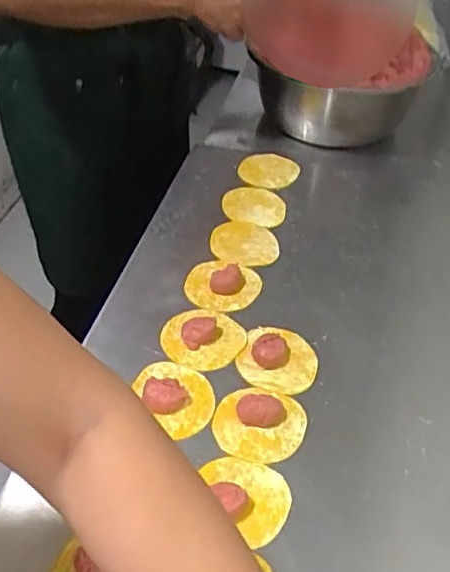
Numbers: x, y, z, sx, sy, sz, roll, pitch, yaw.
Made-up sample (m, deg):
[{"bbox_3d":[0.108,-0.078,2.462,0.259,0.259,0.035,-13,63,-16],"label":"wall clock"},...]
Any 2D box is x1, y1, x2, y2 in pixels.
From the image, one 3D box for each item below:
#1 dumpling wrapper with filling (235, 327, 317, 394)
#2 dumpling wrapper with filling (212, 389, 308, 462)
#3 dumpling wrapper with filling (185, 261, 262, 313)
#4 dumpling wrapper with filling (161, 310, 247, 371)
[{"bbox_3d":[0.055,0.071,0.615,0.077,0.019,0.077,2,43,-2],"label":"dumpling wrapper with filling"},{"bbox_3d":[0.033,0.125,0.560,0.084,0.014,0.077,2,43,-2],"label":"dumpling wrapper with filling"},{"bbox_3d":[-0.002,-0.002,0.693,0.083,0.015,0.074,11,44,7],"label":"dumpling wrapper with filling"},{"bbox_3d":[-0.023,0.052,0.635,0.083,0.015,0.077,2,43,-2],"label":"dumpling wrapper with filling"}]

